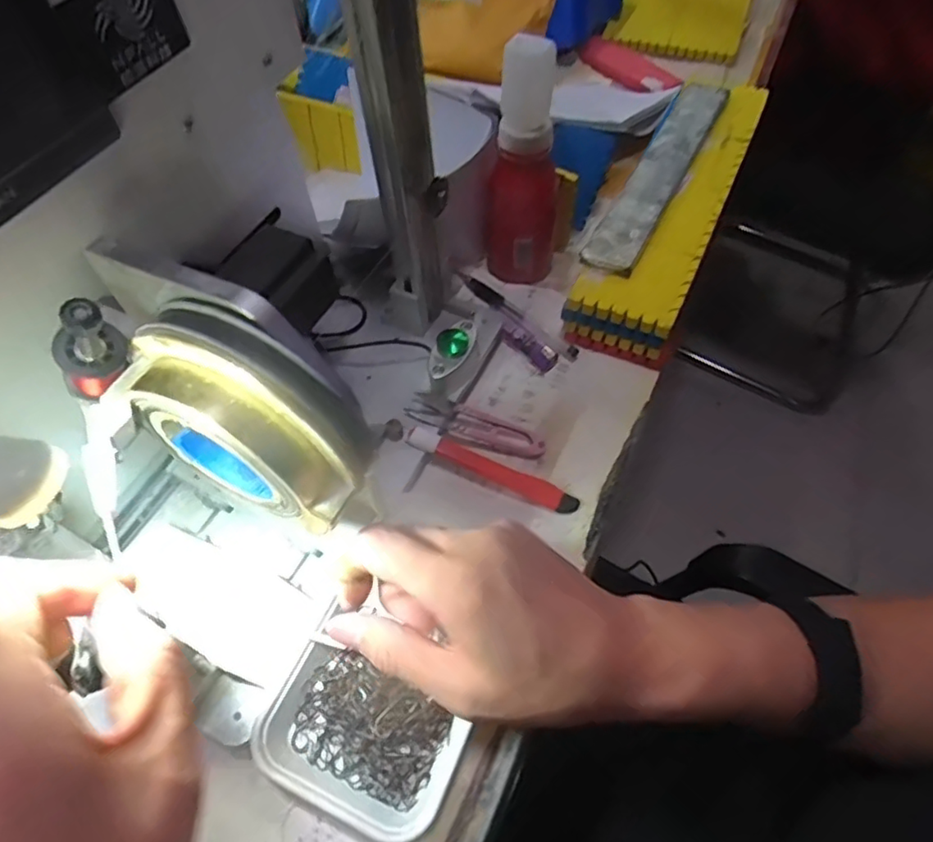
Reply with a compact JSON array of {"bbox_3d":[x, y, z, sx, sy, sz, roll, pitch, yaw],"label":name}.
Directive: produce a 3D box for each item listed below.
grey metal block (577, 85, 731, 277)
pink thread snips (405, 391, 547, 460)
[{"bbox_3d":[0.168,-0.220,0.518,0.043,0.010,0.274,24,62,16],"label":"grey metal block"},{"bbox_3d":[0.007,0.005,0.430,0.097,0.020,0.025,14,59,10],"label":"pink thread snips"}]

